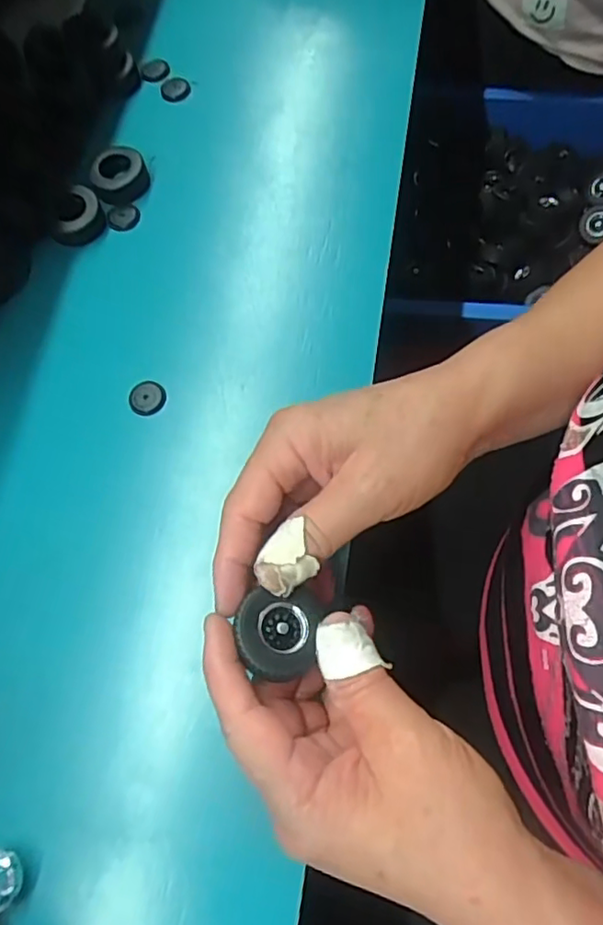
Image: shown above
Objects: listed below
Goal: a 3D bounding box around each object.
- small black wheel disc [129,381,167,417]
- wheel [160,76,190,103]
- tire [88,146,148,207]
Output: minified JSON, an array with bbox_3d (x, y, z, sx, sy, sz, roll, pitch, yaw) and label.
[{"bbox_3d":[-0.091,-0.038,0.353,0.022,0.004,0.021,-1,70,2],"label":"small black wheel disc"},{"bbox_3d":[-0.099,-0.293,0.470,0.023,0.004,0.027,-9,68,-1],"label":"wheel"},{"bbox_3d":[-0.128,-0.202,0.422,0.039,0.012,0.044,-23,70,-6],"label":"tire"}]

